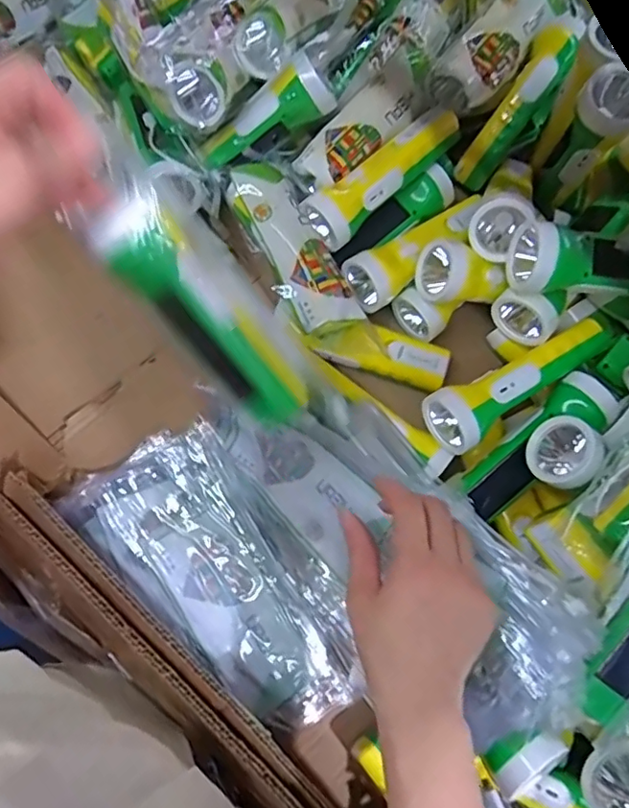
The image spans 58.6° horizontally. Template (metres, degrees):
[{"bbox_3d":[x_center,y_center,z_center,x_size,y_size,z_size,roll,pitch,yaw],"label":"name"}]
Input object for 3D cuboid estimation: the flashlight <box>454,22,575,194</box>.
[{"bbox_3d":[0.192,-0.279,0.537,0.043,0.044,0.163,37,96,9],"label":"flashlight"}]

